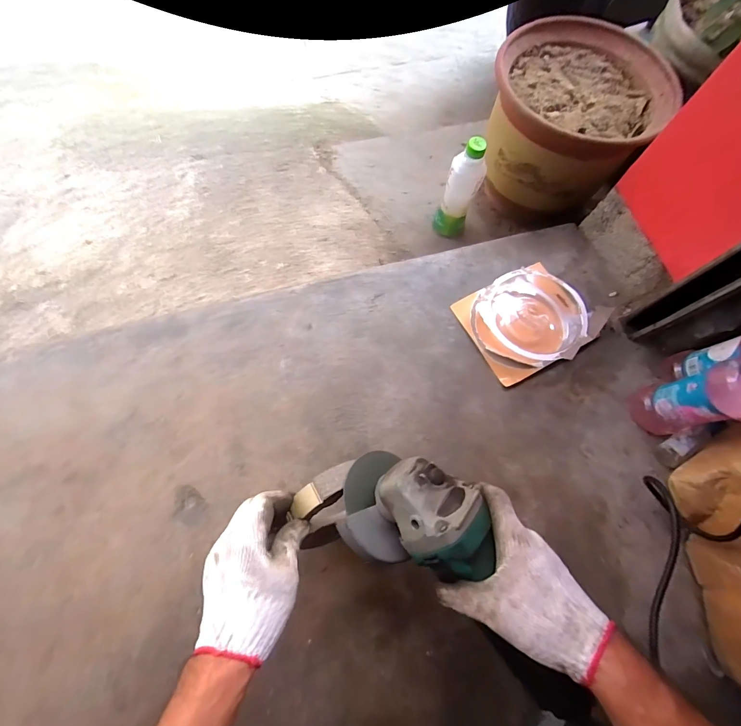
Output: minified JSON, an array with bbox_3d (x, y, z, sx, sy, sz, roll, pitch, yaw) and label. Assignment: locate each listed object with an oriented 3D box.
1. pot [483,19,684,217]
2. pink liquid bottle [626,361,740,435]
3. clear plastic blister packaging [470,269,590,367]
[{"bbox_3d":[0.334,-0.418,0.694,0.259,0.207,0.254,1,72,-3],"label":"pot"},{"bbox_3d":[0.414,0.043,0.465,0.057,0.186,0.070,-7,71,-5],"label":"pink liquid bottle"},{"bbox_3d":[0.240,-0.067,0.570,0.162,0.042,0.148,-24,73,-10],"label":"clear plastic blister packaging"}]

